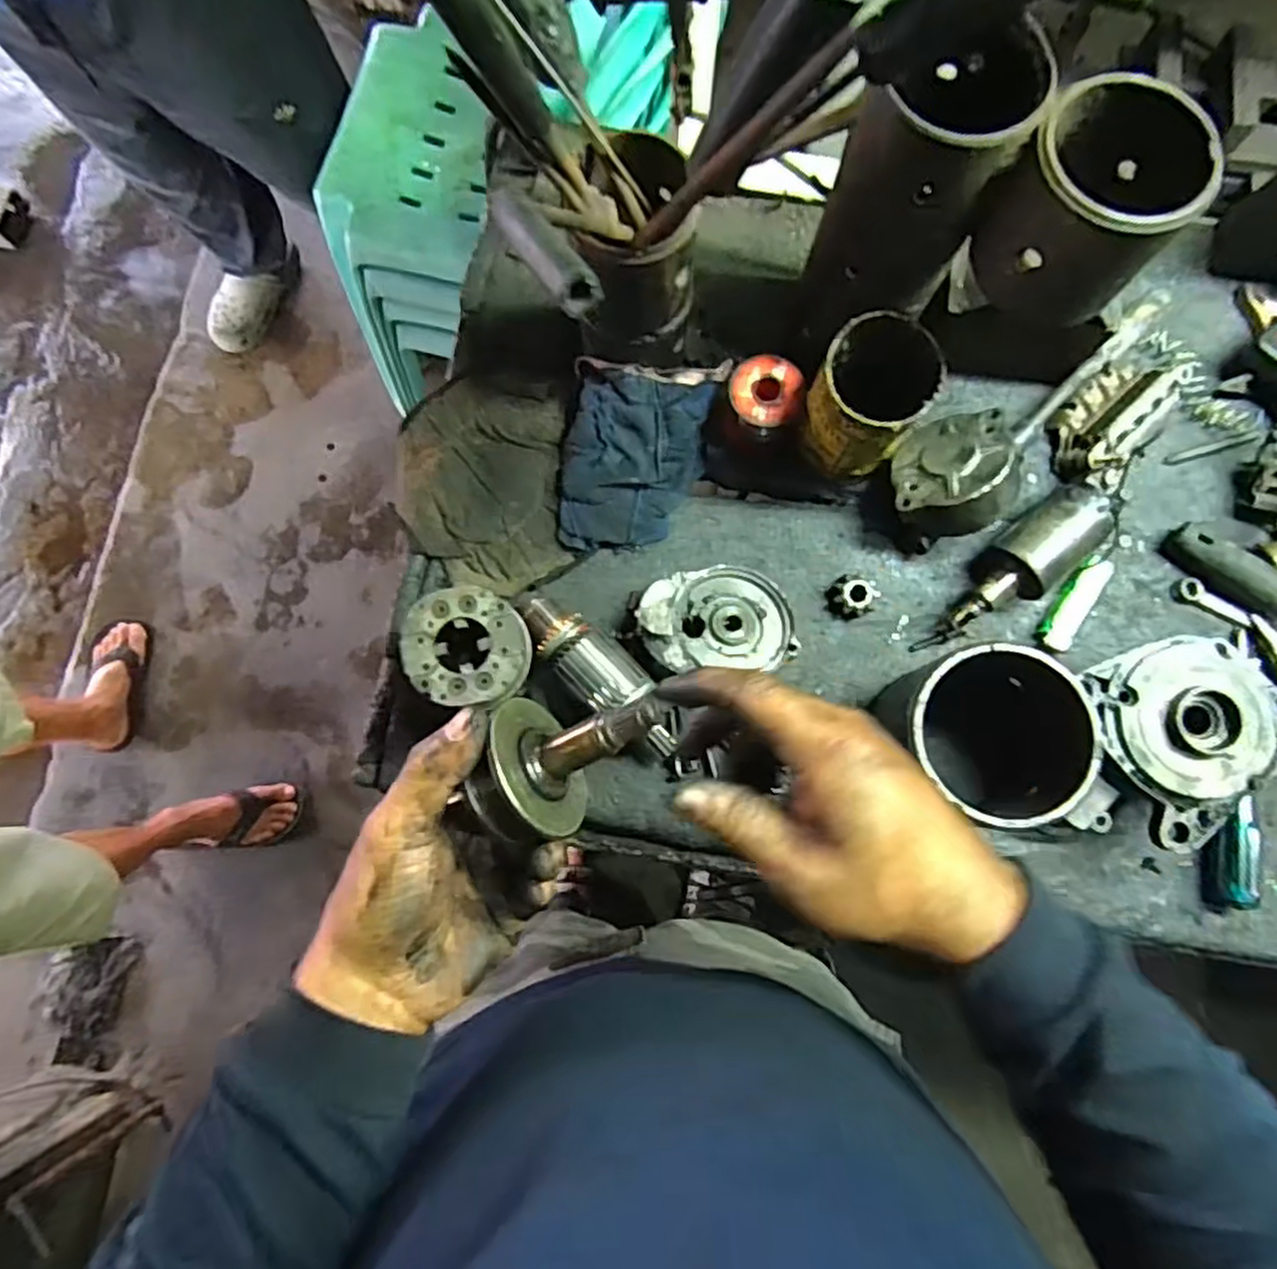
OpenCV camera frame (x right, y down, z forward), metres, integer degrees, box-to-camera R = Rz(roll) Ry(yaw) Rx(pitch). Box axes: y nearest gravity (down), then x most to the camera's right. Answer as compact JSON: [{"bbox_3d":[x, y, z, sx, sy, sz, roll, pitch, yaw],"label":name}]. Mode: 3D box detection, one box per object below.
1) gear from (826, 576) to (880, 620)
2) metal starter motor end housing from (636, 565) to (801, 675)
[{"bbox_3d":[0.160,-0.027,0.546,0.036,0.019,0.030,10,79,2],"label":"gear"},{"bbox_3d":[0.057,-0.008,0.531,0.112,0.041,0.082,-2,79,0],"label":"metal starter motor end housing"}]

